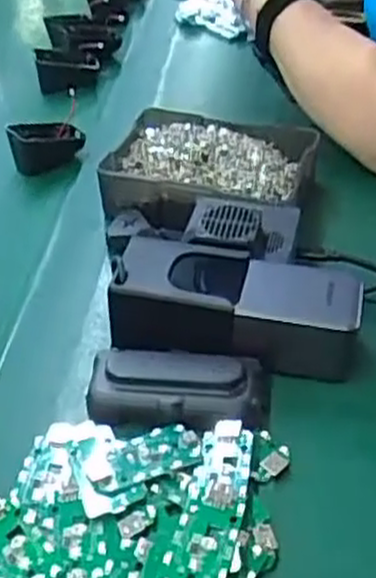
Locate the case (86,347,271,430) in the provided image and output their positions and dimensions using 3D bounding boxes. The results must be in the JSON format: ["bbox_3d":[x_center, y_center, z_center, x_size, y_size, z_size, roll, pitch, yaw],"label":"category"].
[{"bbox_3d":[-0.006,0.060,0.459,0.107,0.033,0.046,1,40,9],"label":"case"}]

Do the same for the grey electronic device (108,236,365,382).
[{"bbox_3d":[0.032,0.013,0.490,0.156,0.063,0.059,5,41,14],"label":"grey electronic device"}]

